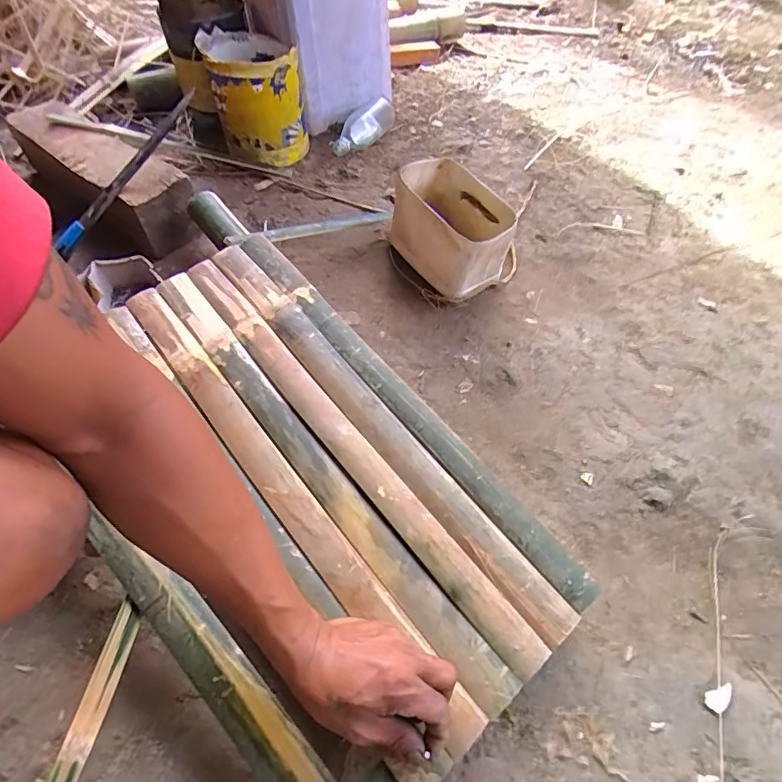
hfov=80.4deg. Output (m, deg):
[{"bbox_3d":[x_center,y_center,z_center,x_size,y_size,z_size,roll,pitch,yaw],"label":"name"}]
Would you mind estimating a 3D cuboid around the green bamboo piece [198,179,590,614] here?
[{"bbox_3d":[-0.055,-0.055,0.564,0.042,0.026,0.728,-36,66,-19],"label":"green bamboo piece"}]

